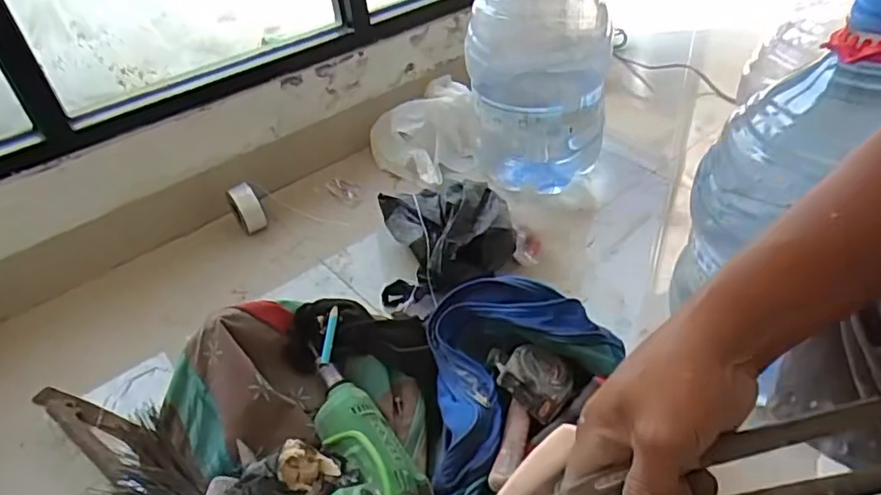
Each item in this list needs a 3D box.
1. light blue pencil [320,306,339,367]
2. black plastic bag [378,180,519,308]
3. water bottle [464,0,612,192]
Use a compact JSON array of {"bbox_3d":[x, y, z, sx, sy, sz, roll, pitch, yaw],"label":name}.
[{"bbox_3d":[-0.132,0.105,0.713,0.013,0.009,0.072,4,70,11],"label":"light blue pencil"},{"bbox_3d":[0.008,-0.012,0.946,0.208,0.116,0.177,-3,41,3],"label":"black plastic bag"},{"bbox_3d":[0.166,-0.313,1.014,0.223,0.457,0.180,3,42,11],"label":"water bottle"}]

